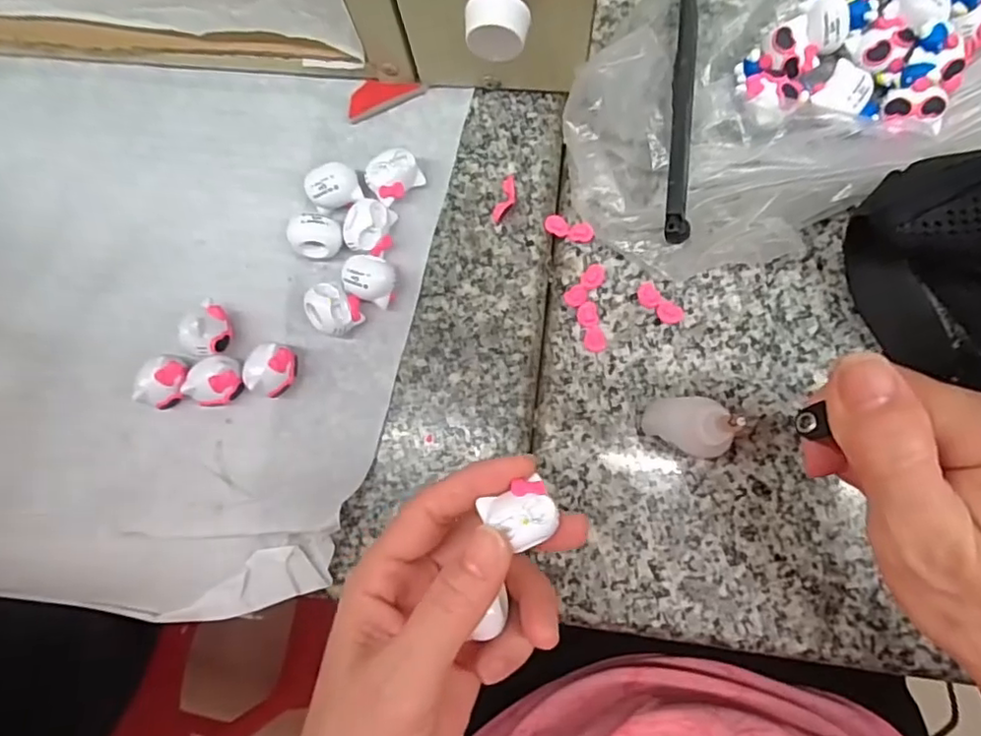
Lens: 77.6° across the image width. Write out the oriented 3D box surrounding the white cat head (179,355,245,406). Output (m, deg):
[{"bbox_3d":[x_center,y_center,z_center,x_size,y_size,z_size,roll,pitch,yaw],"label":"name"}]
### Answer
[{"bbox_3d":[-0.131,0.006,0.293,0.024,0.017,0.023,0,84,3],"label":"white cat head"}]

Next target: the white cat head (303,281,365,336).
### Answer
[{"bbox_3d":[-0.075,-0.028,0.295,0.022,0.022,0.024,0,84,3],"label":"white cat head"}]

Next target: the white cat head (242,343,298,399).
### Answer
[{"bbox_3d":[-0.105,0.001,0.293,0.020,0.019,0.025,4,85,4],"label":"white cat head"}]

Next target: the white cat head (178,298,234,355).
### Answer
[{"bbox_3d":[-0.135,-0.019,0.292,0.018,0.022,0.026,16,85,5],"label":"white cat head"}]

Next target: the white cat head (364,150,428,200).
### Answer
[{"bbox_3d":[-0.047,-0.094,0.301,0.026,0.021,0.019,-34,83,0],"label":"white cat head"}]

